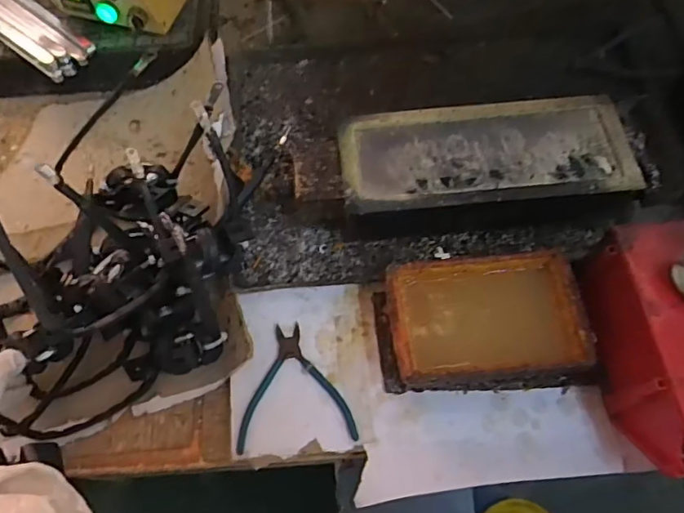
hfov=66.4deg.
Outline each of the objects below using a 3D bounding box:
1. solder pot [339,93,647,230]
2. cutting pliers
[{"bbox_3d":[0.172,-0.109,0.655,0.340,0.084,0.144,-5,64,0],"label":"solder pot"},{"bbox_3d":[-0.053,0.141,0.582,0.127,0.006,0.132,-5,64,0],"label":"cutting pliers"}]

